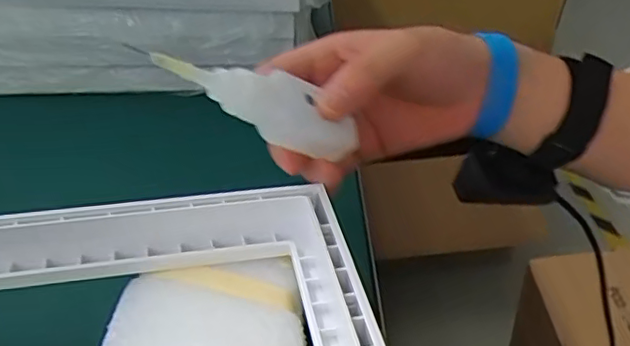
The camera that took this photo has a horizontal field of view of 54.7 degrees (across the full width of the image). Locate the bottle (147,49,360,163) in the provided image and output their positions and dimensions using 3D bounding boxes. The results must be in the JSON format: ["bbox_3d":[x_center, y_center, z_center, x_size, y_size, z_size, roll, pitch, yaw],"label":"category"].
[{"bbox_3d":[-0.026,-0.034,0.278,0.102,0.027,0.018,22,18,-34],"label":"bottle"}]

